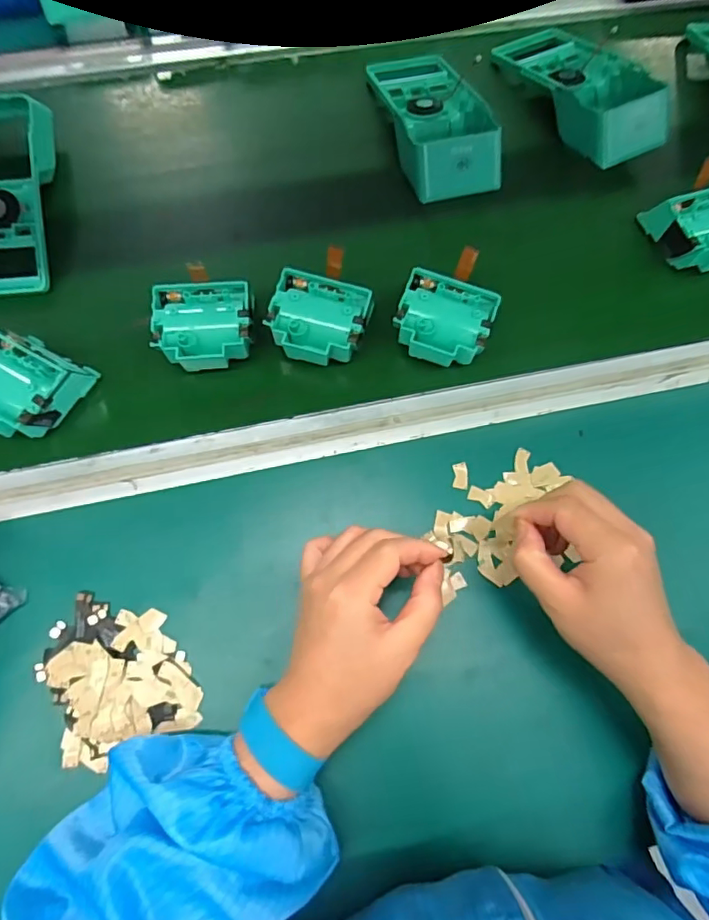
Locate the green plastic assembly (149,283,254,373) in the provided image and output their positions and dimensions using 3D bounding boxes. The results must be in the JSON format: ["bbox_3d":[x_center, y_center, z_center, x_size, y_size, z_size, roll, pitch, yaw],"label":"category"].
[{"bbox_3d":[-0.117,-0.104,0.432,0.077,0.041,0.069,-6,71,-3],"label":"green plastic assembly"}]

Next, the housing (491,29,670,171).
[{"bbox_3d":[0.216,-0.362,0.518,0.085,0.051,0.199,-23,73,-9],"label":"housing"}]

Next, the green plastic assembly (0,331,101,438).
[{"bbox_3d":[-0.254,-0.055,0.413,0.081,0.039,0.082,25,72,7],"label":"green plastic assembly"}]

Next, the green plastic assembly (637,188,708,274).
[{"bbox_3d":[0.305,-0.198,0.471,0.077,0.044,0.076,-14,72,-6],"label":"green plastic assembly"}]

